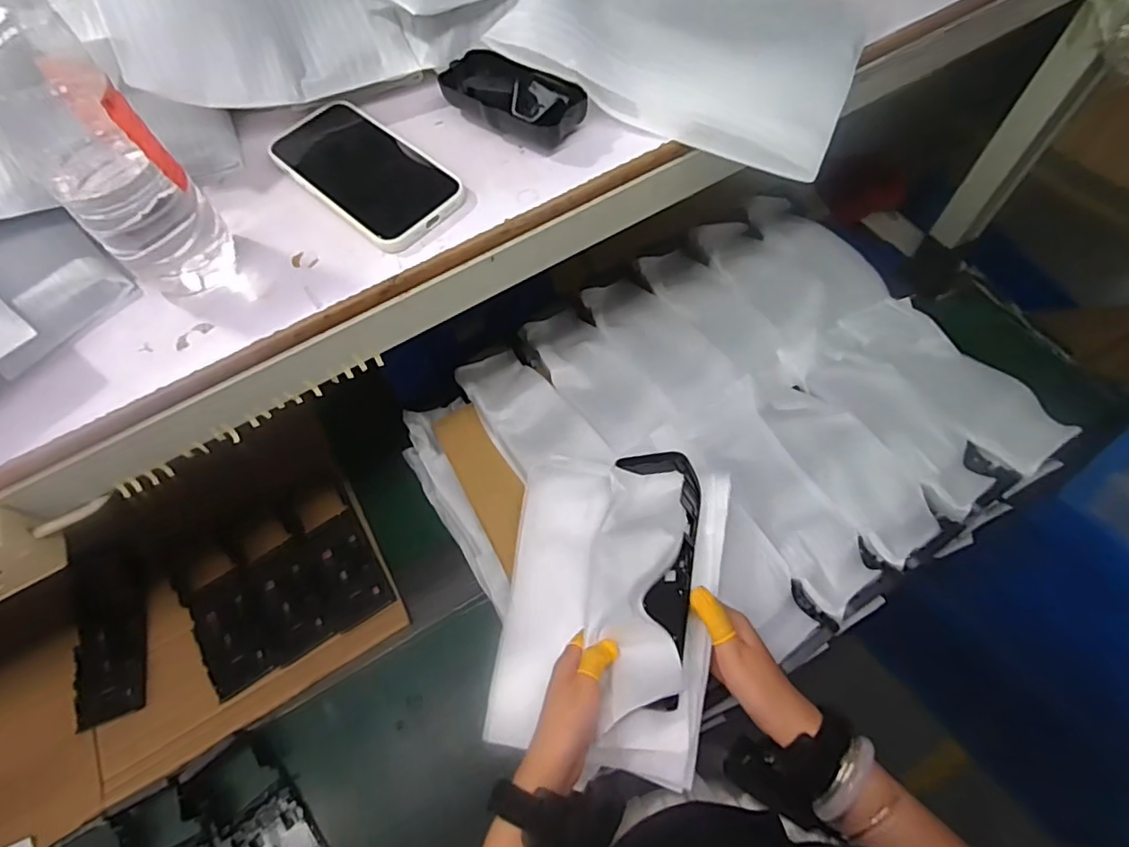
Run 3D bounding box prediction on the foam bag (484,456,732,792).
[{"bbox_3d":[0.036,0.156,0.511,0.188,0.102,0.265,12,64,9],"label":"foam bag"}]

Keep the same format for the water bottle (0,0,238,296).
[{"bbox_3d":[-0.259,-0.160,0.290,0.065,0.219,0.064,-41,68,-17],"label":"water bottle"}]

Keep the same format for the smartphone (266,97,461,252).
[{"bbox_3d":[-0.144,-0.179,0.408,0.152,0.018,0.074,39,71,20],"label":"smartphone"}]

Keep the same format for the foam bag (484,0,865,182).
[{"bbox_3d":[0.094,-0.293,0.418,0.246,0.057,0.183,23,66,14],"label":"foam bag"}]

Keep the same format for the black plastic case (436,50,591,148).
[{"bbox_3d":[-0.041,-0.233,0.409,0.109,0.029,0.052,30,68,17],"label":"black plastic case"}]

